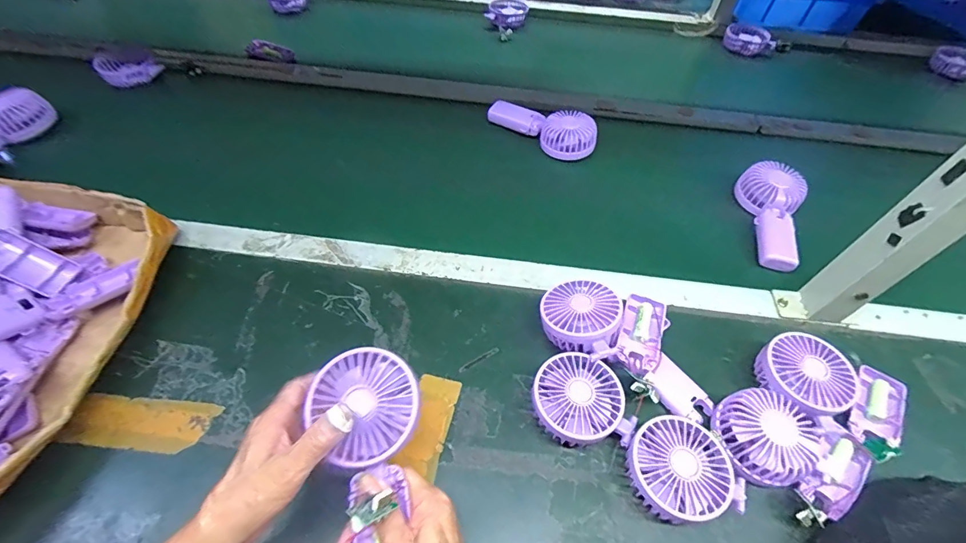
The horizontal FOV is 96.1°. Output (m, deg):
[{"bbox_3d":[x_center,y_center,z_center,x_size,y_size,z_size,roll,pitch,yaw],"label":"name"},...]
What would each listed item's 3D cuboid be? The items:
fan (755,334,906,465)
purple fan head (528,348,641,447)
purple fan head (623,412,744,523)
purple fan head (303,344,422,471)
[{"bbox_3d":[0.370,0.121,0.458,0.147,0.041,0.105,26,55,15],"label":"fan"},{"bbox_3d":[0.098,0.133,0.433,0.106,0.044,0.087,33,57,20],"label":"purple fan head"},{"bbox_3d":[0.181,0.185,0.398,0.103,0.045,0.087,39,59,23],"label":"purple fan head"},{"bbox_3d":[-0.092,0.104,0.344,0.080,0.035,0.088,-38,61,-13],"label":"purple fan head"}]

